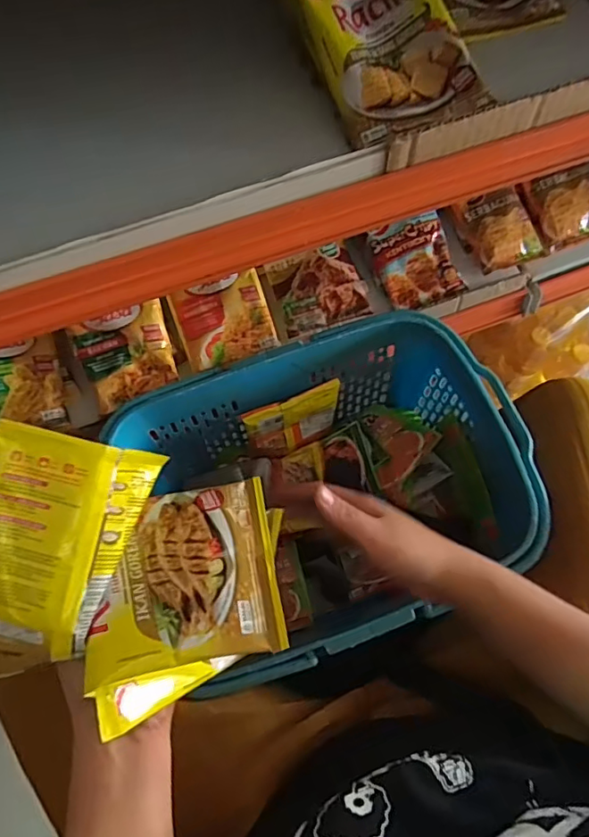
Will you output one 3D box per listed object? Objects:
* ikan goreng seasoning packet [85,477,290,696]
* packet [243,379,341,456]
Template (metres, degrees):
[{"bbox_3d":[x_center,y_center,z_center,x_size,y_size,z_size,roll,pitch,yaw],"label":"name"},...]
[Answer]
[{"bbox_3d":[-0.060,0.085,0.299,0.098,0.012,0.099,-6,53,-10],"label":"ikan goreng seasoning packet"},{"bbox_3d":[0.002,0.007,0.637,0.115,0.098,0.014,-23,55,-11],"label":"packet"}]

